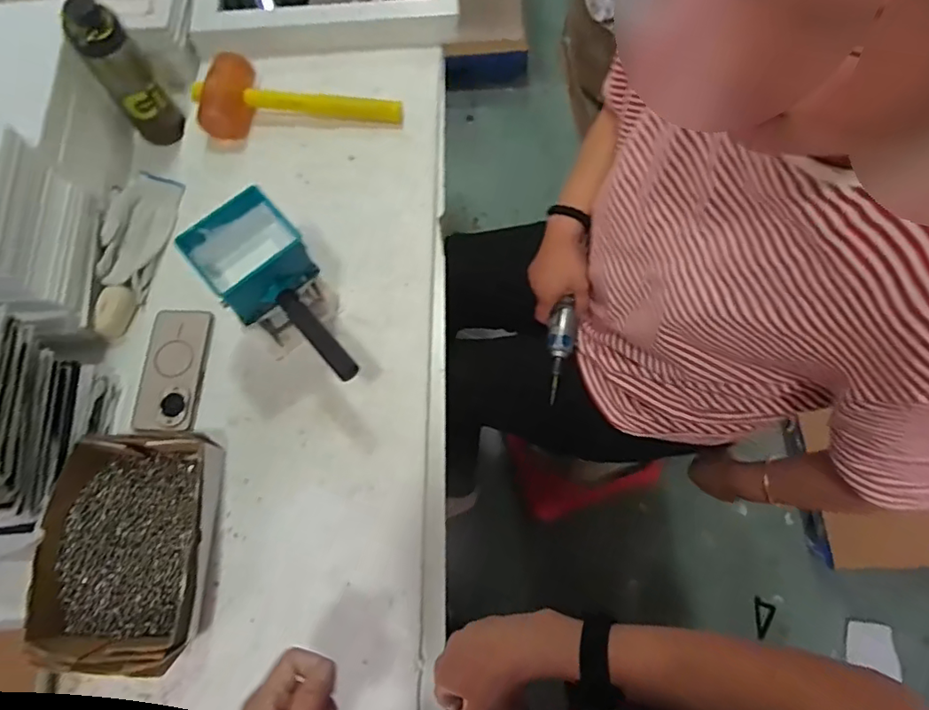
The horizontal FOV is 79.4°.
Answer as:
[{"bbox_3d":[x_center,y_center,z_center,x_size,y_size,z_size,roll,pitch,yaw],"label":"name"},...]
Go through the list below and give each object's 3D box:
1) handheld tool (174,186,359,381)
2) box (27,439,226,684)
[{"bbox_3d":[-0.199,-0.045,0.665,0.108,0.173,0.228,-37,74,-10],"label":"handheld tool"},{"bbox_3d":[-0.379,0.215,0.631,0.175,0.059,0.242,-2,71,1],"label":"box"}]

